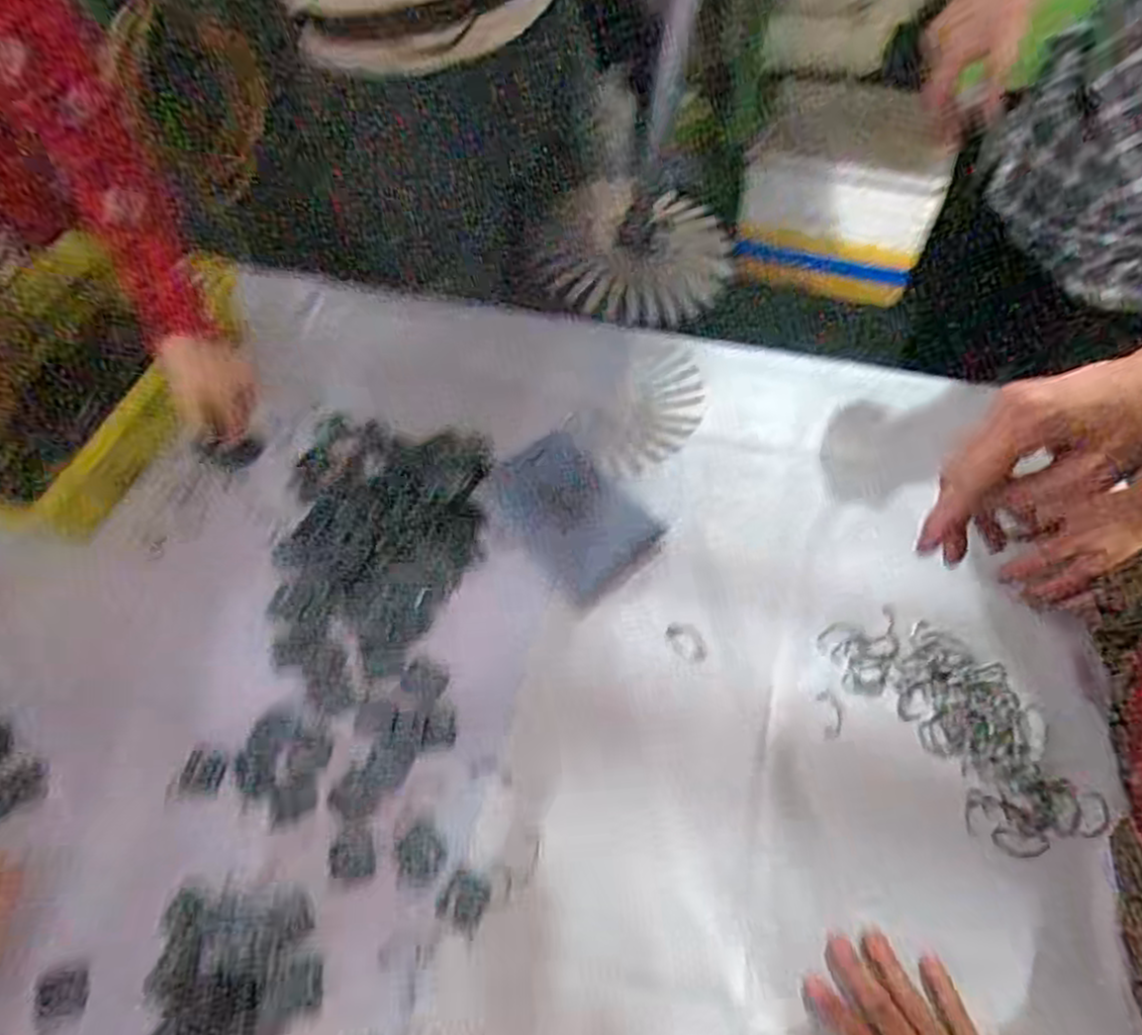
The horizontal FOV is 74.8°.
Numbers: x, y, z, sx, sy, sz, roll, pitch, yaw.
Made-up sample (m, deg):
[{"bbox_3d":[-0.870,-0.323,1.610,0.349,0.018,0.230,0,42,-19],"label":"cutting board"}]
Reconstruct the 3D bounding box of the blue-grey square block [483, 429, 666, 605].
[{"bbox_3d":[-0.008,-0.003,0.733,0.121,0.013,0.165,-39,66,-16],"label":"blue-grey square block"}]

